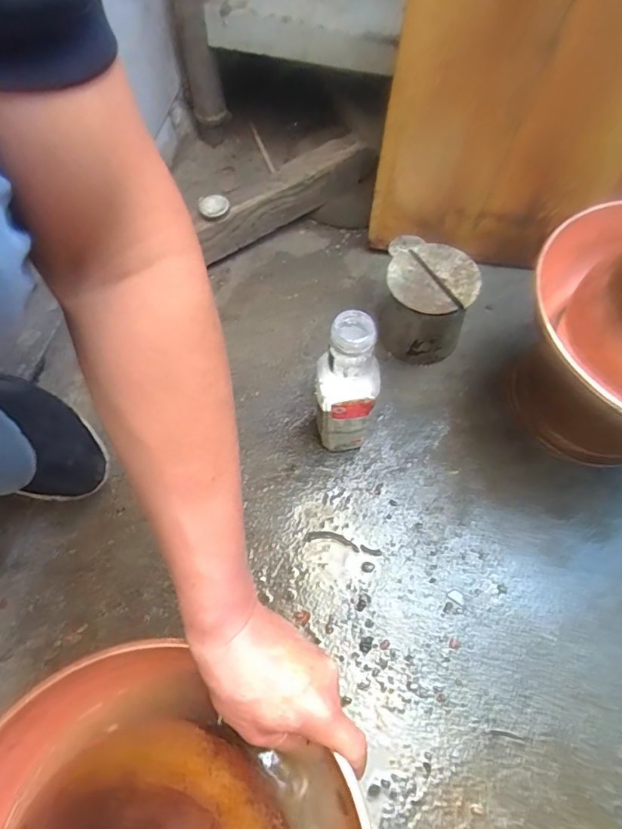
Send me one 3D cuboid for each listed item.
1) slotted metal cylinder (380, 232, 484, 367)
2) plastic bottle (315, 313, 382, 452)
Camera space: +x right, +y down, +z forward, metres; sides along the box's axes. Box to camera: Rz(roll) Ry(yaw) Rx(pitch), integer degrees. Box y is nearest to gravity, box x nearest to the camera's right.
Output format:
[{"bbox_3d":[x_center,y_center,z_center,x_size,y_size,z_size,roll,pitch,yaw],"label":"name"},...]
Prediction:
[{"bbox_3d":[0.142,-0.140,0.627,0.103,0.105,0.120,10,65,3],"label":"slotted metal cylinder"},{"bbox_3d":[0.035,-0.023,0.512,0.060,0.203,0.056,1,65,-1],"label":"plastic bottle"}]

